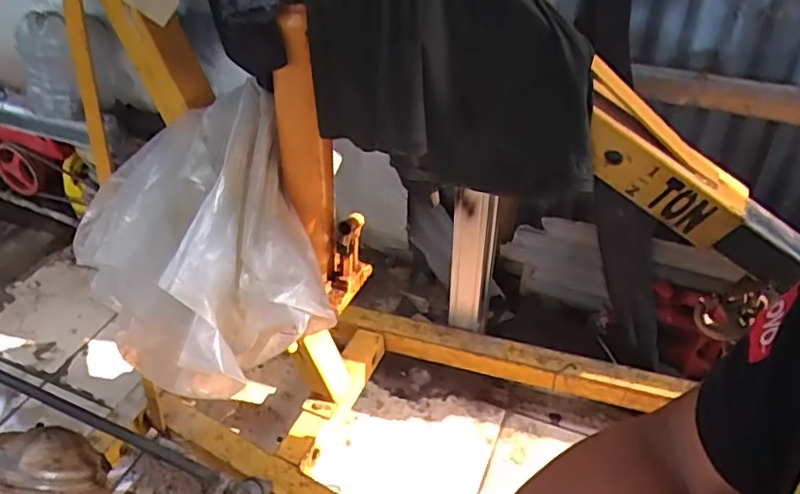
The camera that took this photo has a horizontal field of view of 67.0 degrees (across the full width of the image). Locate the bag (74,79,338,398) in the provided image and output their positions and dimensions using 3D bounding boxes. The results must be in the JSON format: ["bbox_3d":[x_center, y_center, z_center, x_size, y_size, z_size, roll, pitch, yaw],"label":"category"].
[{"bbox_3d":[-0.298,0.028,0.950,0.331,0.398,0.253,-15,42,-16],"label":"bag"}]

